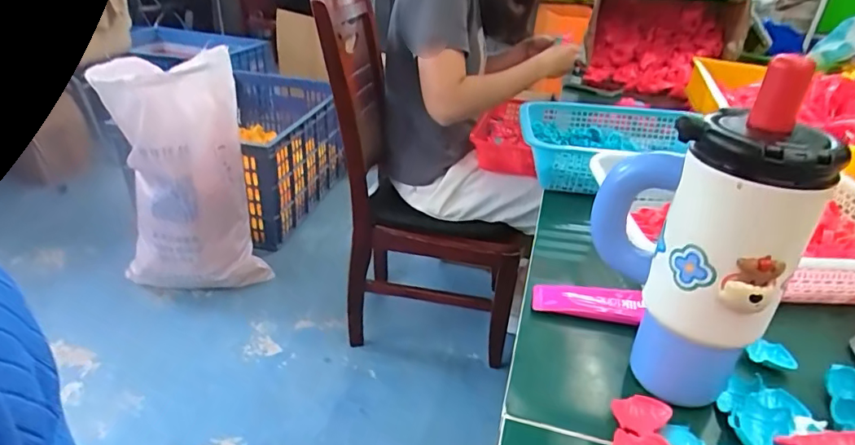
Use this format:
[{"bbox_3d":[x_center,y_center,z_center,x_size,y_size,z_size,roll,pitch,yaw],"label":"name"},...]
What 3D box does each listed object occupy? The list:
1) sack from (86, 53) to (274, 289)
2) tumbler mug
[{"bbox_3d":[-0.745,-0.113,1.575,0.379,0.715,0.283,9,30,9],"label":"sack"},{"bbox_3d":[0.219,0.017,0.421,0.086,0.257,0.151,-6,31,-17],"label":"tumbler mug"}]

